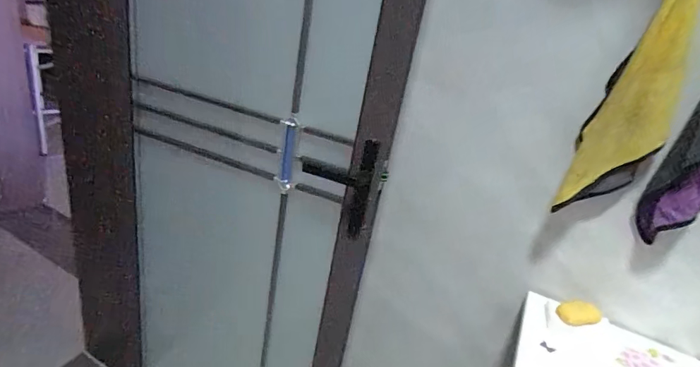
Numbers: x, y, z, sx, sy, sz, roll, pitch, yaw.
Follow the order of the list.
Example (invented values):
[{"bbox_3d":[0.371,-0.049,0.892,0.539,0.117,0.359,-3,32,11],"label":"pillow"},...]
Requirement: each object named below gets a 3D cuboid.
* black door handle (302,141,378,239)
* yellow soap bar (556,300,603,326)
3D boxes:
[{"bbox_3d":[-0.020,0.011,0.771,0.130,0.178,0.039,1,22,-5],"label":"black door handle"},{"bbox_3d":[0.403,0.226,0.735,0.075,0.021,0.042,1,22,-5],"label":"yellow soap bar"}]

